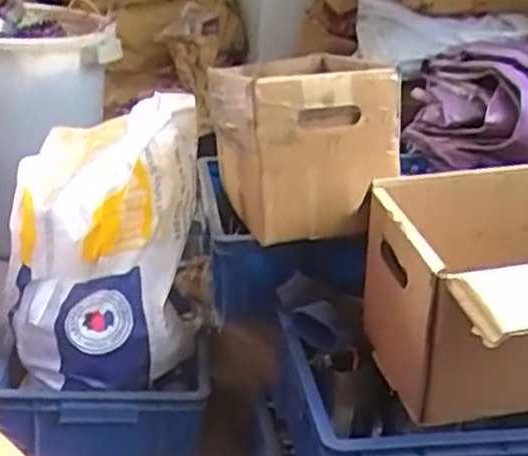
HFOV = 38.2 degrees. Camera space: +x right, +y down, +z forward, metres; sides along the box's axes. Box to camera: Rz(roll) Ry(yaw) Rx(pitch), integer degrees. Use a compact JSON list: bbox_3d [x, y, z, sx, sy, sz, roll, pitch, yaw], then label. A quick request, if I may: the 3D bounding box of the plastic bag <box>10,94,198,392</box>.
[{"bbox_3d":[-0.215,0.031,1.020,0.245,0.339,0.195,1,25,-9],"label":"plastic bag"}]

